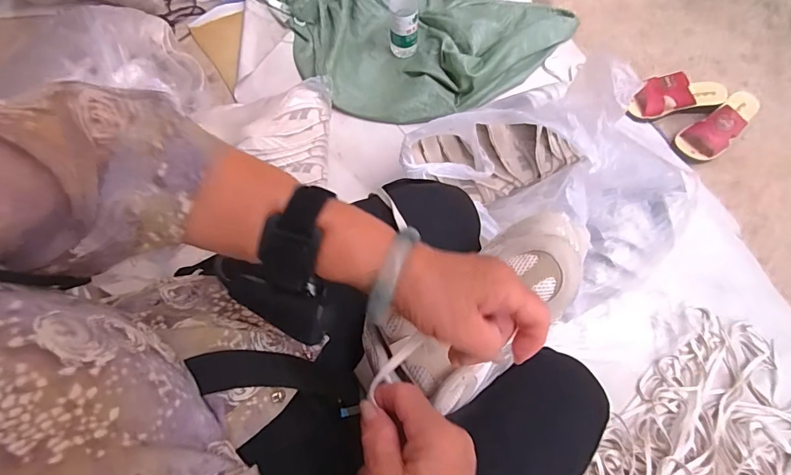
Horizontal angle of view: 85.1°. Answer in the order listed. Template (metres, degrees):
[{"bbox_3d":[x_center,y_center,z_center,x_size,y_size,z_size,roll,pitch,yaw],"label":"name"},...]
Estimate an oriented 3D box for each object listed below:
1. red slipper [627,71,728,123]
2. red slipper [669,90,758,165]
[{"bbox_3d":[0.626,-0.316,0.962,0.222,0.066,0.086,-9,70,-6],"label":"red slipper"},{"bbox_3d":[0.709,-0.241,0.932,0.215,0.068,0.087,-31,74,-13],"label":"red slipper"}]

